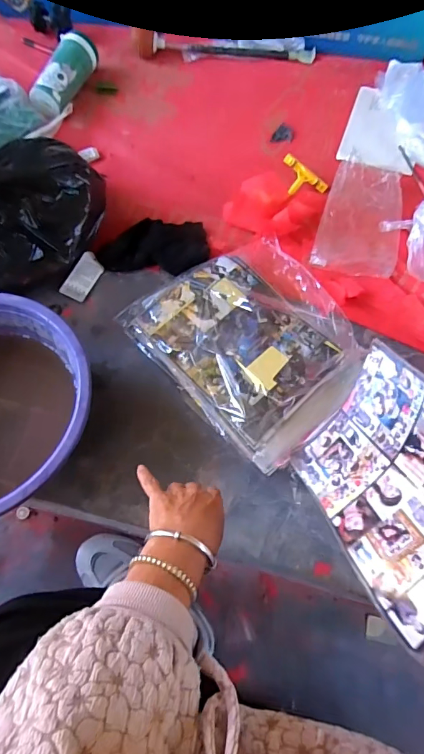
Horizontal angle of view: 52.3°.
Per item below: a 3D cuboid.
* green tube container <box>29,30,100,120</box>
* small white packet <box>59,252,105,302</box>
[{"bbox_3d":[-0.289,-0.589,0.853,0.072,0.064,0.196,20,68,8],"label":"green tube container"},{"bbox_3d":[-0.207,-0.163,0.702,0.043,0.010,0.084,23,69,9],"label":"small white packet"}]

